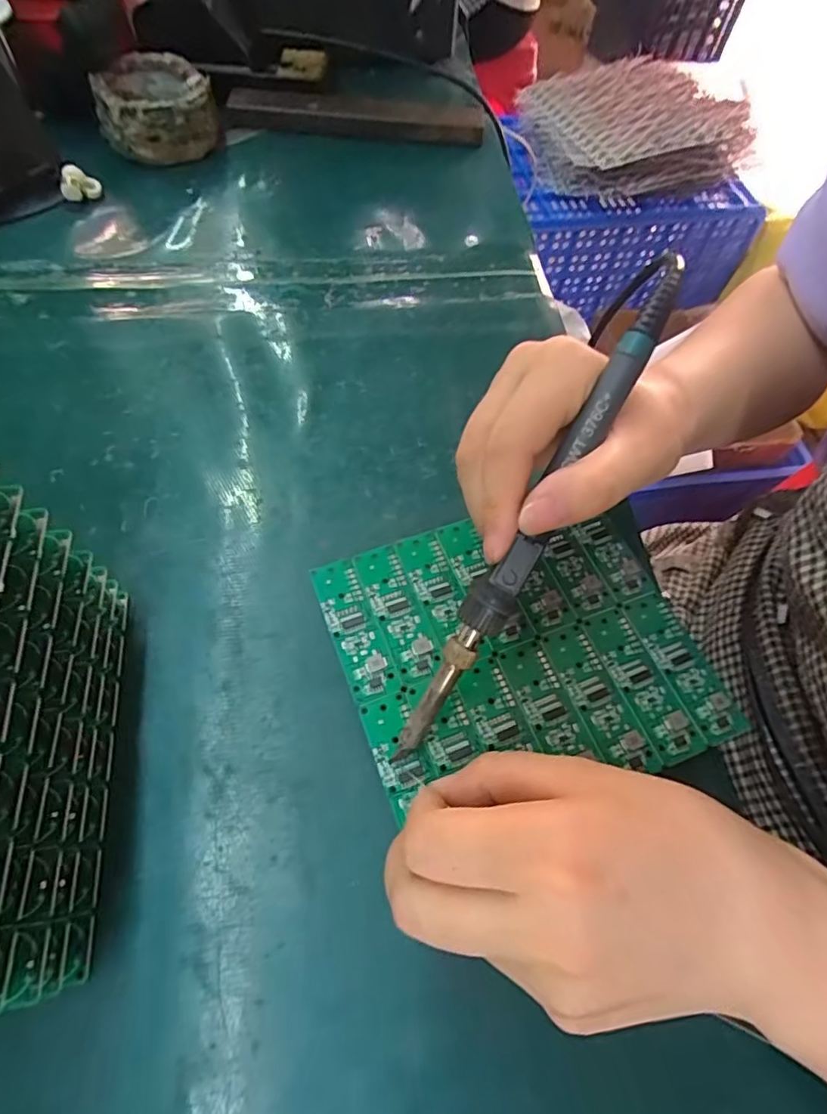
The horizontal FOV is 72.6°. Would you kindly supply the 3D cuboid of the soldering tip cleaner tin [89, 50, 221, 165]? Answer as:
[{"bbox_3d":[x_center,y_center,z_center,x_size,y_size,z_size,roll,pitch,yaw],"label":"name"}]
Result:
[{"bbox_3d":[-0.200,-0.353,0.446,0.085,0.047,0.083,-10,62,-10],"label":"soldering tip cleaner tin"}]

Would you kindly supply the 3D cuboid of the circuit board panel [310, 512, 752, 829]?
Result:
[{"bbox_3d":[0.046,0.038,0.251,0.148,0.006,0.132,-18,64,-14],"label":"circuit board panel"}]

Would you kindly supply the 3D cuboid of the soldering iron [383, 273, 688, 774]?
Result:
[{"bbox_3d":[0.043,-0.009,0.207,0.017,0.014,0.201,30,97,12],"label":"soldering iron"}]

